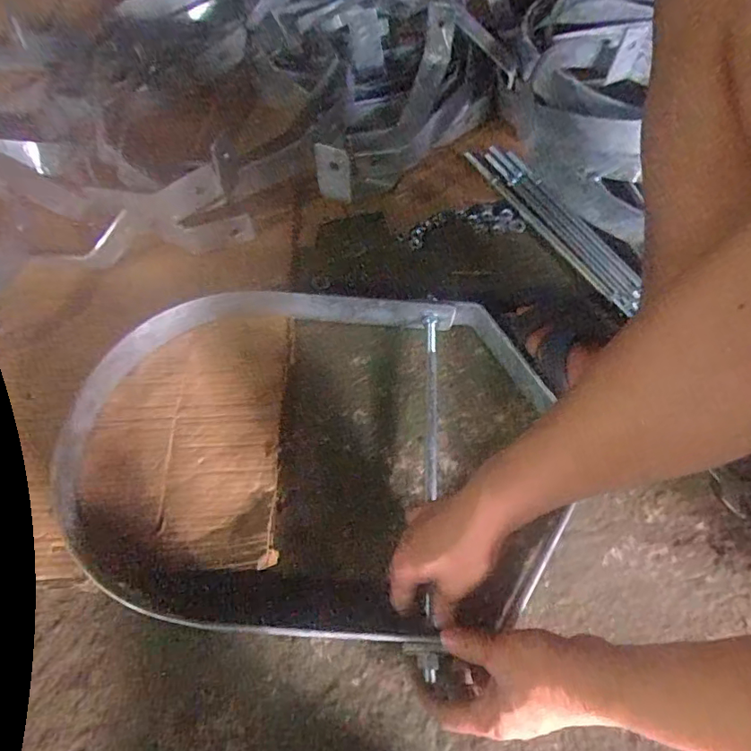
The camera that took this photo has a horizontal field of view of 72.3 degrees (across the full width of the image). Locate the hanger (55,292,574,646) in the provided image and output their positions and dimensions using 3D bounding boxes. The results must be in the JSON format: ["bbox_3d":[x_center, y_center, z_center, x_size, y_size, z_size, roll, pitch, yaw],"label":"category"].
[{"bbox_3d":[-0.078,0.074,0.552,0.525,0.059,0.373,3,59,2],"label":"hanger"}]

